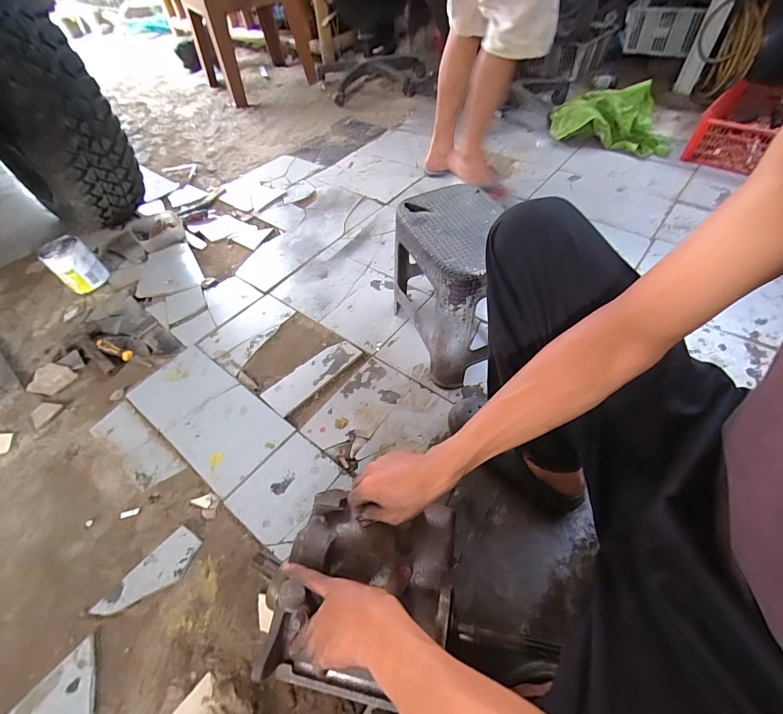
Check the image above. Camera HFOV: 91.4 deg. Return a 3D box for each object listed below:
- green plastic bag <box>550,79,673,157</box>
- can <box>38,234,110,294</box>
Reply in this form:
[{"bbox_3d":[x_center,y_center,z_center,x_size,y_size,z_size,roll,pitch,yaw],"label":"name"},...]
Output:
[{"bbox_3d":[0.863,-0.916,1.469,0.436,0.147,0.228,26,59,22],"label":"green plastic bag"},{"bbox_3d":[-0.932,-0.271,1.127,0.112,0.138,0.112,-2,52,3],"label":"can"}]

